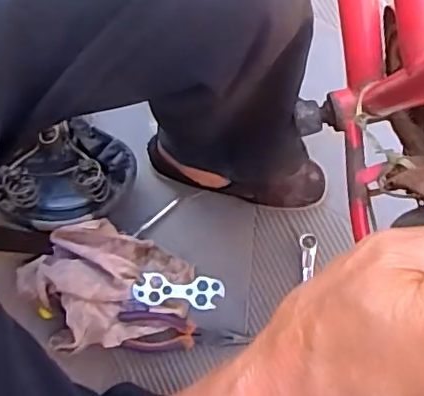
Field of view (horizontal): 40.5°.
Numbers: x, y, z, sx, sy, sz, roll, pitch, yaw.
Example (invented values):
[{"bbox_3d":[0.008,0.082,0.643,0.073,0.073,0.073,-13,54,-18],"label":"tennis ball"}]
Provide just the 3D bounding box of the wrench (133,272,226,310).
[{"bbox_3d":[-0.048,0.131,0.810,0.126,0.004,0.044,6,73,-2],"label":"wrench"}]

